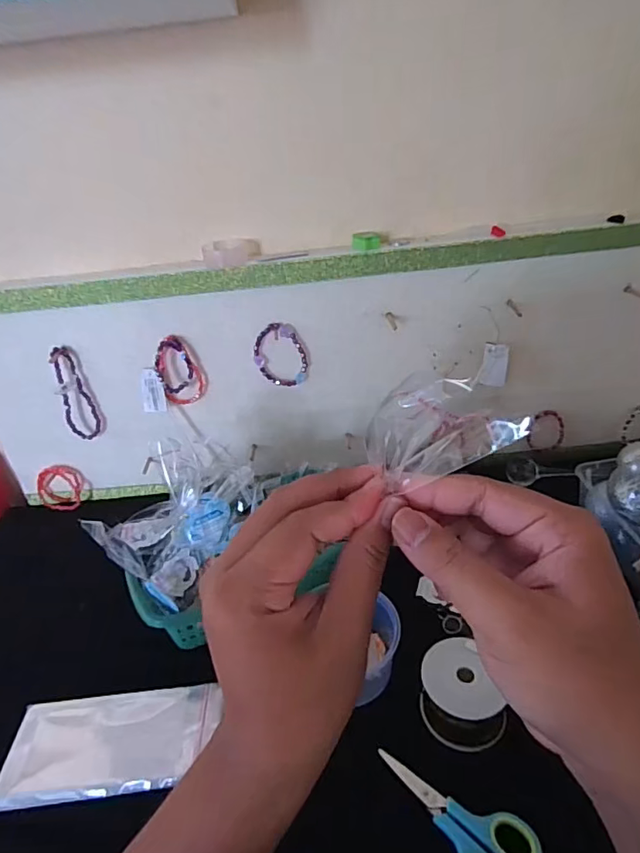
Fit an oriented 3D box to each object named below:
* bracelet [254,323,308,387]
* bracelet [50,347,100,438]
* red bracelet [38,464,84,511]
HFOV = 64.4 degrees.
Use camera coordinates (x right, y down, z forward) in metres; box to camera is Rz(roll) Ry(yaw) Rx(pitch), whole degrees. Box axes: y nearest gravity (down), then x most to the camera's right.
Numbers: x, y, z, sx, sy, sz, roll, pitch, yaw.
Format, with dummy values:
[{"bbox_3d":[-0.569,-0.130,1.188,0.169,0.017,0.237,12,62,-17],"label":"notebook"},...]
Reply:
[{"bbox_3d":[-0.049,-0.088,0.627,0.065,0.080,0.011,-5,30,0],"label":"bracelet"},{"bbox_3d":[-0.308,-0.040,0.637,0.038,0.123,0.007,-24,35,-29],"label":"bracelet"},{"bbox_3d":[-0.361,0.084,0.704,0.060,0.069,0.024,1,31,9],"label":"red bracelet"}]

